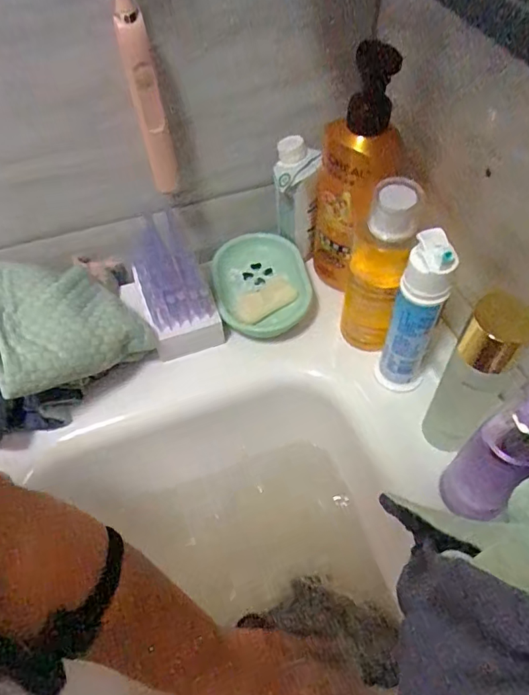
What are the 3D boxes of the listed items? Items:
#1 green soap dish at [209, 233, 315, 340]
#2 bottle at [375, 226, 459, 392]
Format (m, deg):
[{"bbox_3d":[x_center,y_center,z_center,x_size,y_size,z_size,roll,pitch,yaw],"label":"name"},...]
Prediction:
[{"bbox_3d":[-0.005,-0.067,0.546,0.101,0.042,0.129,-14,55,-7],"label":"green soap dish"},{"bbox_3d":[0.127,-0.023,0.423,0.037,0.169,0.032,15,57,13],"label":"bottle"}]

